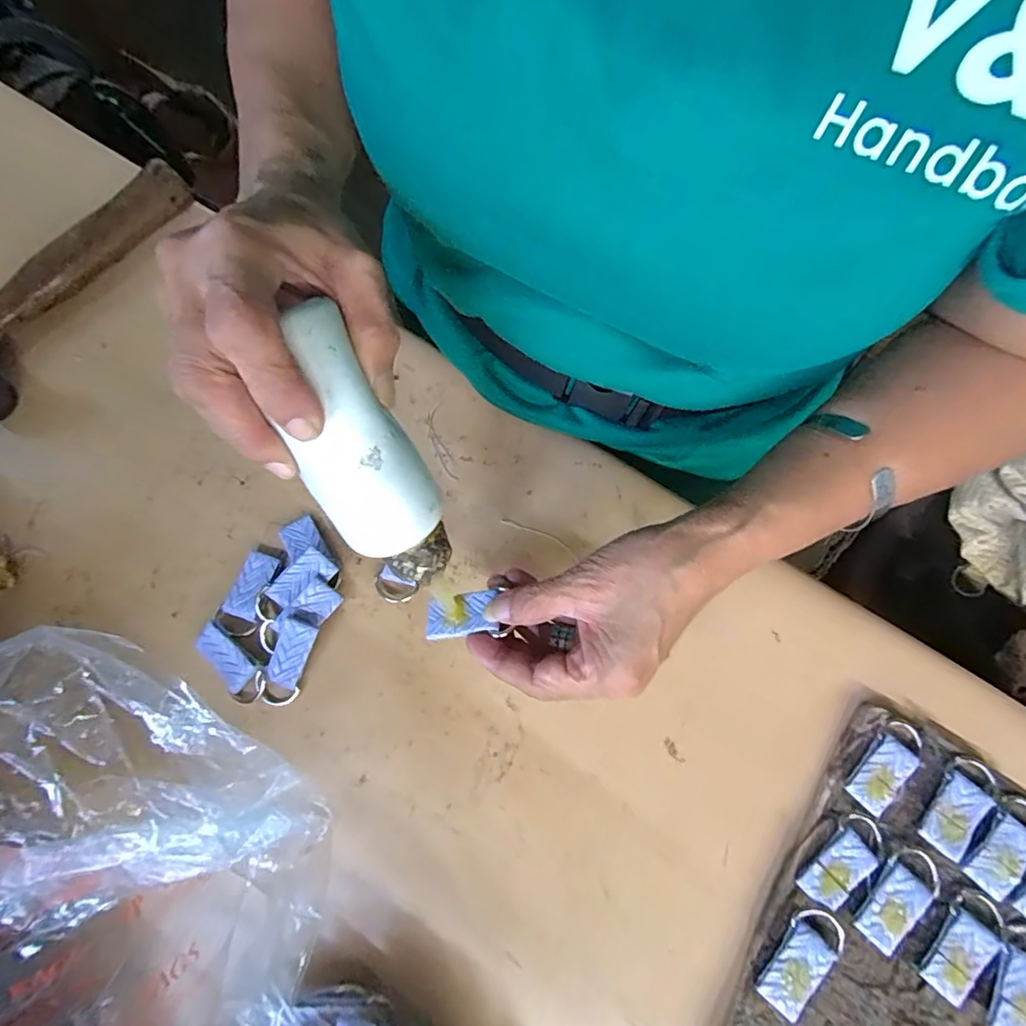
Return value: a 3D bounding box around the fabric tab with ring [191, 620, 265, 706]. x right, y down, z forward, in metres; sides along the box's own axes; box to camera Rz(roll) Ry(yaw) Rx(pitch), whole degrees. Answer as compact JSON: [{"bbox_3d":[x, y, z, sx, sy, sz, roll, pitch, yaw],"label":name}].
[{"bbox_3d":[-0.155,0.082,0.282,0.046,0.009,0.022,40,79,10],"label":"fabric tab with ring"}]

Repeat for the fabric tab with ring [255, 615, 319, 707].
[{"bbox_3d":[-0.123,0.081,0.282,0.022,0.005,0.048,25,93,7],"label":"fabric tab with ring"}]

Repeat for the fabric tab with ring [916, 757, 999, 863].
[{"bbox_3d":[0.224,0.147,0.259,0.023,0.006,0.049,41,79,11],"label":"fabric tab with ring"}]

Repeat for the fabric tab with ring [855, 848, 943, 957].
[{"bbox_3d":[0.186,0.184,0.249,0.048,0.004,0.024,-39,78,-9],"label":"fabric tab with ring"}]

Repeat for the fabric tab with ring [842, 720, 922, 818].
[{"bbox_3d":[0.192,0.130,0.266,0.024,0.006,0.048,39,79,10],"label":"fabric tab with ring"}]

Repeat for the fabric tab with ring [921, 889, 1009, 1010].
[{"bbox_3d":[0.213,0.204,0.244,0.024,0.004,0.048,43,80,11],"label":"fabric tab with ring"}]

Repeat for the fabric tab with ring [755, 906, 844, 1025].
[{"bbox_3d":[0.135,0.209,0.243,0.023,0.008,0.047,41,79,11],"label":"fabric tab with ring"}]

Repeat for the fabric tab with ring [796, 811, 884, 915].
[{"bbox_3d":[0.163,0.171,0.254,0.048,0.007,0.024,-43,78,-10],"label":"fabric tab with ring"}]

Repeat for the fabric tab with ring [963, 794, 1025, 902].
[{"bbox_3d":[0.243,0.163,0.255,0.023,0.004,0.049,43,79,11],"label":"fabric tab with ring"}]

